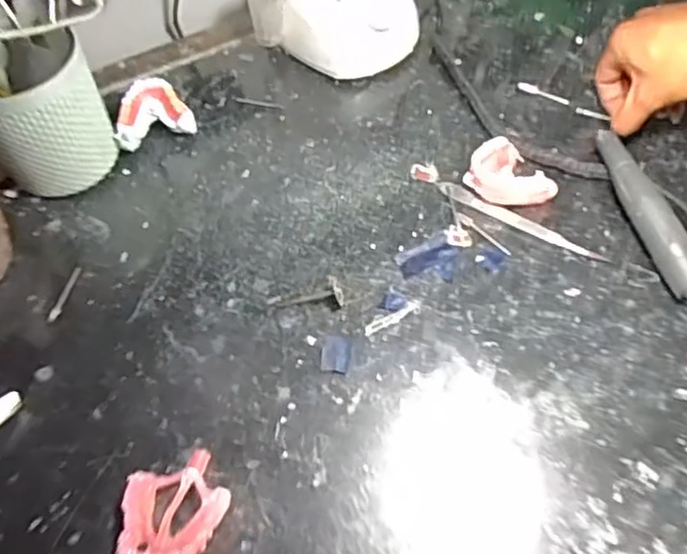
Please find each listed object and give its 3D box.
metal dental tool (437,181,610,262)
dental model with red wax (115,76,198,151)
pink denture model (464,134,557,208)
[{"bbox_3d":[0.133,-0.043,0.504,0.136,0.007,0.013,28,61,21],"label":"metal dental tool"},{"bbox_3d":[-0.165,-0.139,0.571,0.064,0.036,0.054,-22,57,-12],"label":"dental model with red wax"},{"bbox_3d":[0.126,-0.079,0.518,0.055,0.023,0.061,-21,57,-11],"label":"pink denture model"}]

